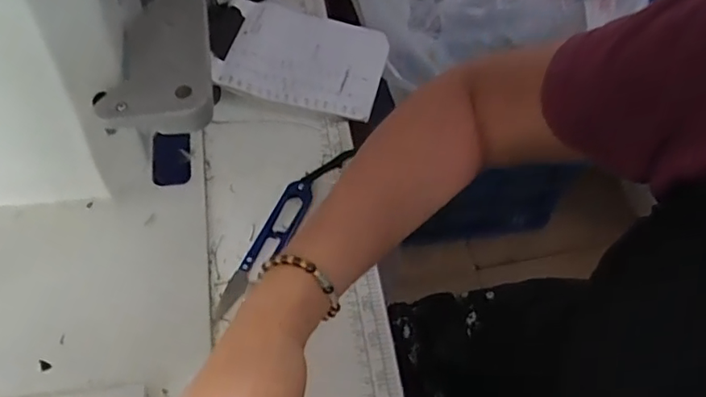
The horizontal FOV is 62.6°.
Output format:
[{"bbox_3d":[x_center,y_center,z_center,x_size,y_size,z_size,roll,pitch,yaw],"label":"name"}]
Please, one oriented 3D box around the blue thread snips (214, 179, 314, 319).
[{"bbox_3d":[-0.060,0.033,0.411,0.021,0.010,0.115,24,63,15],"label":"blue thread snips"}]

